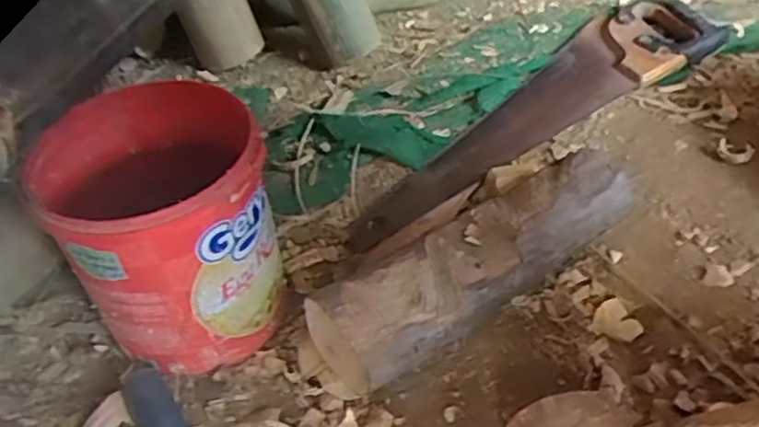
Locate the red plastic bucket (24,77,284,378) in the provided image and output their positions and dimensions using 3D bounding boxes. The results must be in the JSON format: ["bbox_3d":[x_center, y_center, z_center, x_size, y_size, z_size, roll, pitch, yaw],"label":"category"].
[{"bbox_3d":[-0.145,0.016,0.481,0.141,0.156,0.140,-2,41,1],"label":"red plastic bucket"}]

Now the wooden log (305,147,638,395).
[{"bbox_3d":[0.078,0.035,0.513,0.269,0.069,0.067,-30,48,-27],"label":"wooden log"}]

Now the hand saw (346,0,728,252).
[{"bbox_3d":[0.155,-0.116,0.698,0.489,0.022,0.115,-29,48,-27],"label":"hand saw"}]

